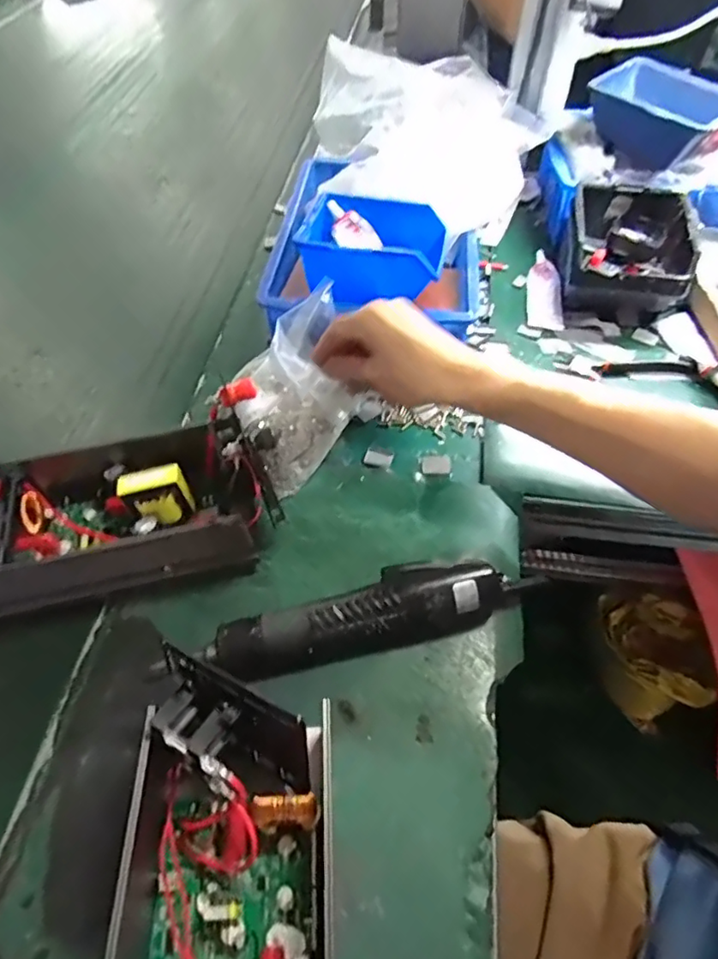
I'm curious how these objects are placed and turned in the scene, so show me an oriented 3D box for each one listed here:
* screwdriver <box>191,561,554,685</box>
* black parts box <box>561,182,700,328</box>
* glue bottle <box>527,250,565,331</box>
[{"bbox_3d":[0.013,0.095,0.399,0.229,0.039,0.051,-11,54,-11],"label":"screwdriver"},{"bbox_3d":[0.298,-0.249,0.636,0.135,0.088,0.150,15,53,9],"label":"black parts box"},{"bbox_3d":[0.213,-0.219,0.650,0.037,0.021,0.123,5,53,4],"label":"glue bottle"}]

